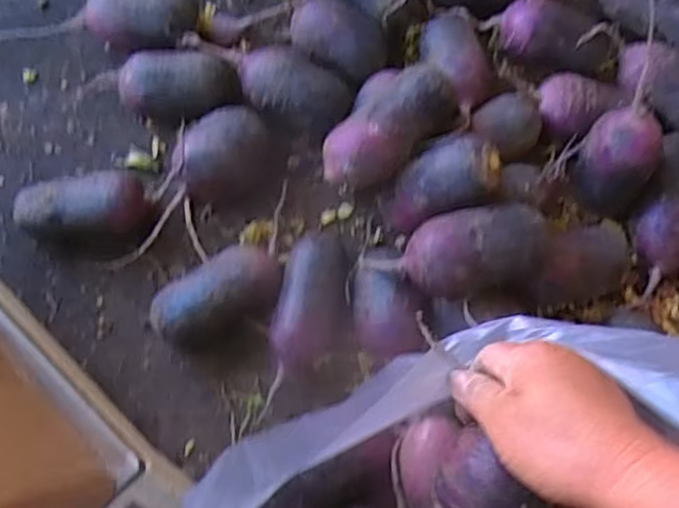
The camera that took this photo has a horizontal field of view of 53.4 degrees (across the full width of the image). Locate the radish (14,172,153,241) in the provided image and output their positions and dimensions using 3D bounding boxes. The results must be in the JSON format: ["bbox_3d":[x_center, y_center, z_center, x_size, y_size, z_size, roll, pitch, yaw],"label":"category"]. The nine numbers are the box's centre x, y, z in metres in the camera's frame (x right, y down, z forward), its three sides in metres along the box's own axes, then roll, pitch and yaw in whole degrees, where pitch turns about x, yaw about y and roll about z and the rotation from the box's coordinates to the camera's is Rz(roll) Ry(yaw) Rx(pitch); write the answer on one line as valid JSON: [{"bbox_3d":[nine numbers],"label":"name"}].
[{"bbox_3d":[-0.226,-0.037,0.615,0.119,0.052,0.062,-5,76,-6],"label":"radish"}]

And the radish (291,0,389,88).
[{"bbox_3d":[-0.002,-0.206,0.658,0.093,0.059,0.060,28,75,3],"label":"radish"}]

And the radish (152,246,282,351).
[{"bbox_3d":[-0.108,0.036,0.601,0.120,0.052,0.063,-26,79,-10],"label":"radish"}]

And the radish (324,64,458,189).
[{"bbox_3d":[0.040,-0.102,0.581,0.129,0.059,0.056,-37,81,-12],"label":"radish"}]

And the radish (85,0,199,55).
[{"bbox_3d":[-0.189,-0.228,0.661,0.107,0.067,0.074,15,75,0],"label":"radish"}]

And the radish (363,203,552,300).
[{"bbox_3d":[0.106,0.001,0.559,0.146,0.057,0.064,-9,76,-7],"label":"radish"}]

